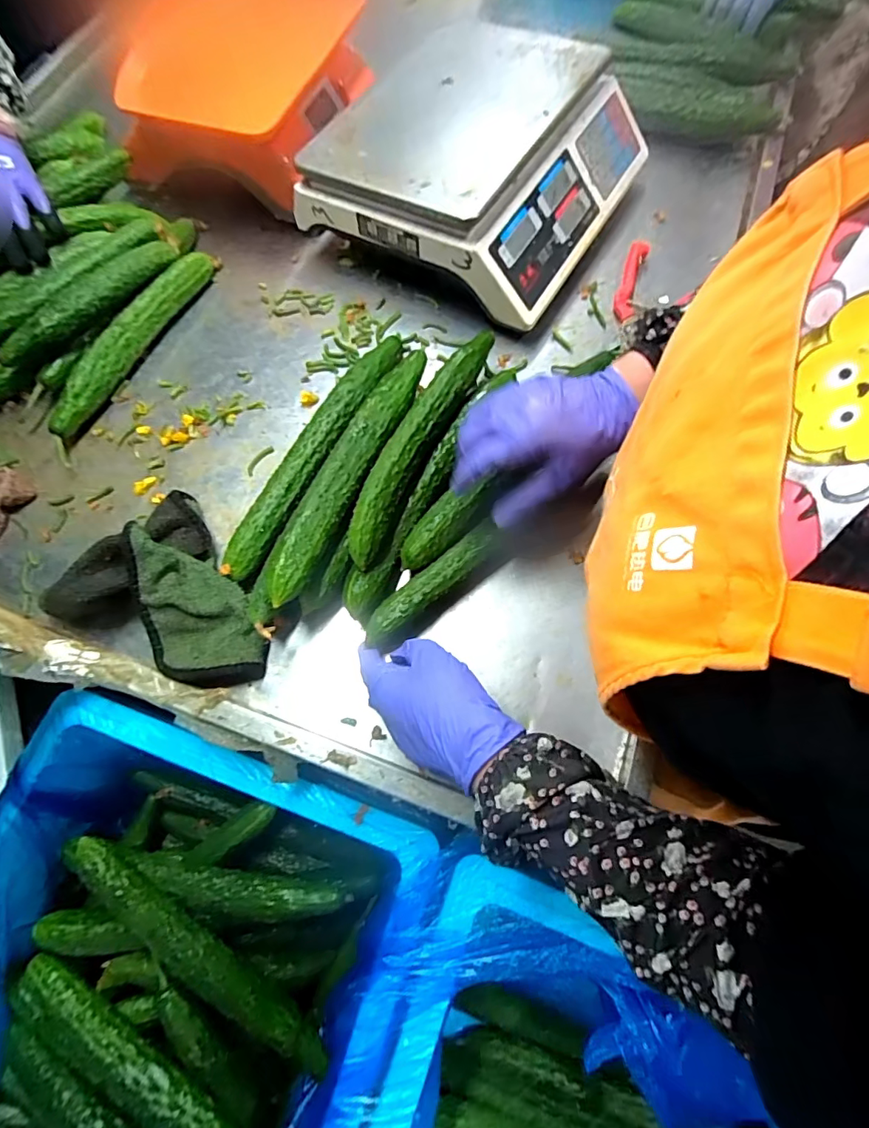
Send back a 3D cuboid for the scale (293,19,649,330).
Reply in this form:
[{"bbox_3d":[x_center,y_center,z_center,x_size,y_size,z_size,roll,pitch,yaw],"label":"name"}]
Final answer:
[{"bbox_3d":[0.057,-0.461,0.581,0.296,0.131,0.325,29,72,13],"label":"scale"}]

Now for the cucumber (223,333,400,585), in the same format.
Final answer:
[{"bbox_3d":[-0.115,-0.114,0.496,0.032,0.037,0.294,25,72,12],"label":"cucumber"}]

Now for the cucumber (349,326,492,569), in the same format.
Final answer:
[{"bbox_3d":[-0.011,-0.117,0.465,0.034,0.037,0.265,23,71,11],"label":"cucumber"}]

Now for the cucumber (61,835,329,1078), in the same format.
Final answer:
[{"bbox_3d":[-0.218,0.346,0.444,0.302,0.050,0.047,39,75,4],"label":"cucumber"}]

